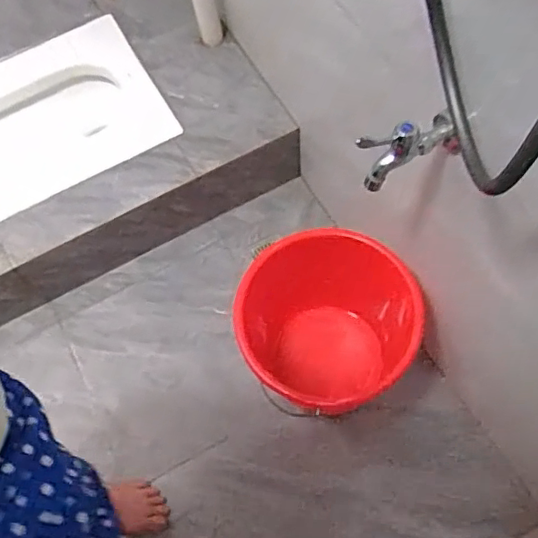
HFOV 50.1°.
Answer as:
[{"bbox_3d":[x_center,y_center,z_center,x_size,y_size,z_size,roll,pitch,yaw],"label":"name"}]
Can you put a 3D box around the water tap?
[{"bbox_3d":[0.164,-0.139,0.667,0.128,0.092,0.041,-34,68,-6],"label":"water tap"}]

